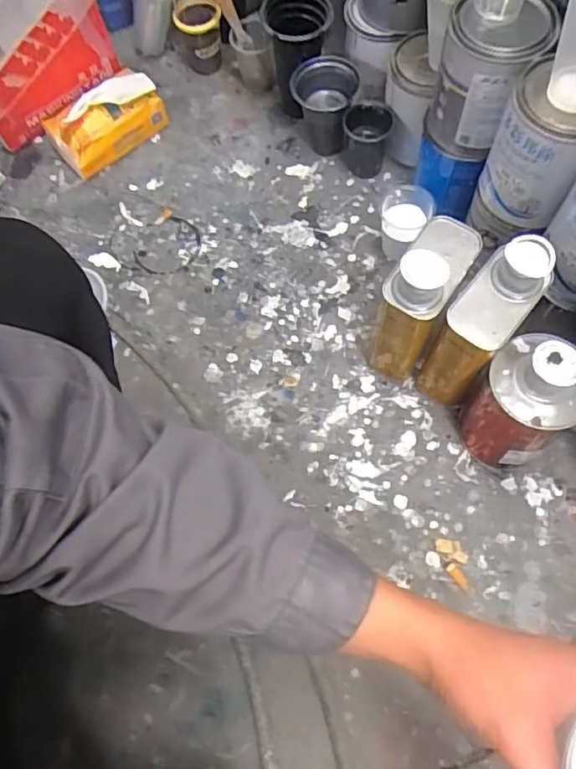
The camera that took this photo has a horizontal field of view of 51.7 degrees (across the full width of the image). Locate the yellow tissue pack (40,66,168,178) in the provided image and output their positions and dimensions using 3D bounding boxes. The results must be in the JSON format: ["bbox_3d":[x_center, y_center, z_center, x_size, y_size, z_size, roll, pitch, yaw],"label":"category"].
[{"bbox_3d":[-0.265,-0.387,0.869,0.155,0.072,0.074,-39,72,-11],"label":"yellow tissue pack"}]

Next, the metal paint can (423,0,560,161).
[{"bbox_3d":[0.212,-0.329,0.642,0.098,0.140,0.102,20,71,10],"label":"metal paint can"}]

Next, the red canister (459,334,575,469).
[{"bbox_3d":[0.245,0.017,0.619,0.097,0.180,0.099,37,75,15],"label":"red canister"}]

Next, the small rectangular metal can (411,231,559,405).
[{"bbox_3d":[0.201,-0.065,0.639,0.077,0.215,0.115,36,75,15],"label":"small rectangular metal can"}]

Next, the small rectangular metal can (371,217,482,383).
[{"bbox_3d":[0.145,-0.095,0.654,0.075,0.210,0.121,40,76,16],"label":"small rectangular metal can"}]

